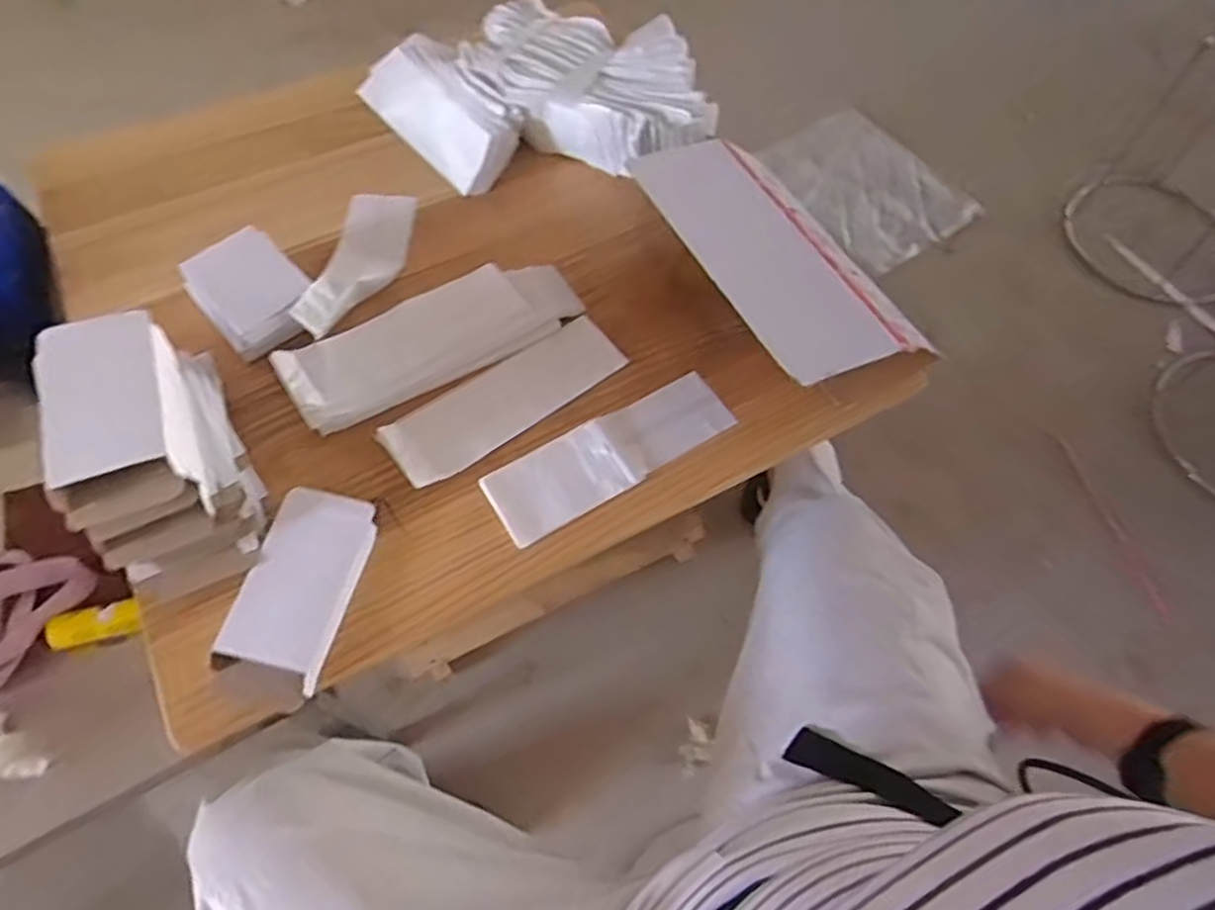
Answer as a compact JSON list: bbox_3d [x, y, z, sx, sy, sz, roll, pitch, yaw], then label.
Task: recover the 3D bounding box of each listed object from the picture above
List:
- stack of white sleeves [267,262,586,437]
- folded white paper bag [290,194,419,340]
[{"bbox_3d":[-0.178,-0.125,0.764,0.300,0.033,0.101,-28,65,-13],"label":"stack of white sleeves"},{"bbox_3d":[-0.276,-0.220,0.805,0.086,0.057,0.231,11,63,7],"label":"folded white paper bag"}]

